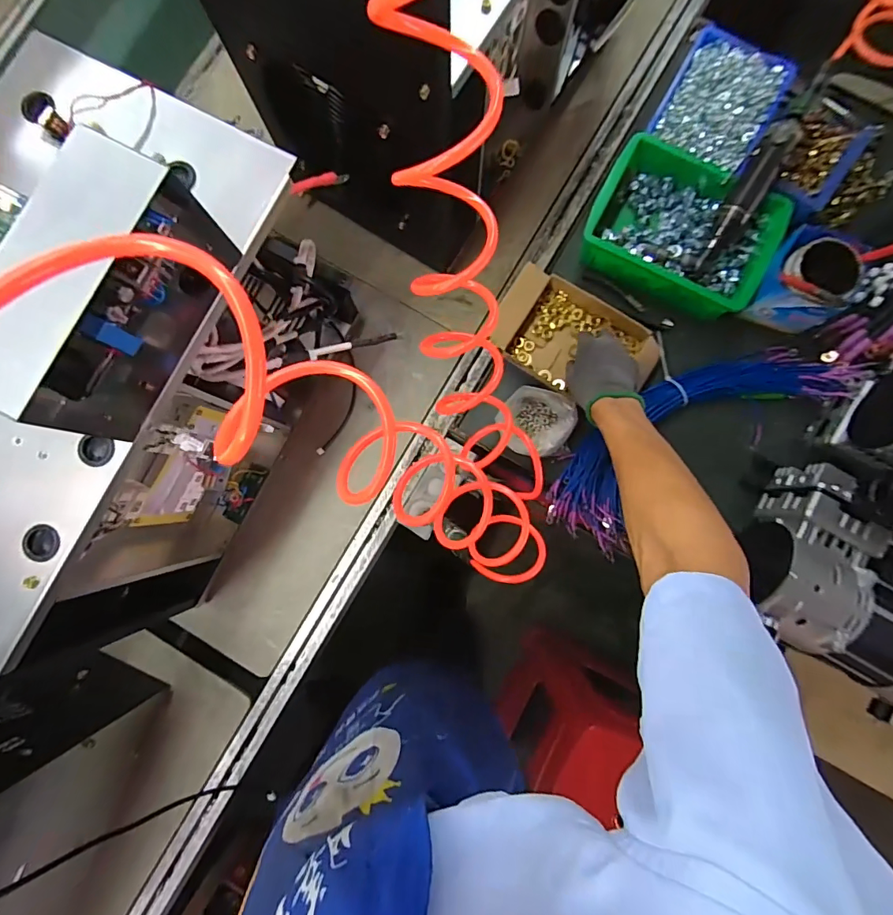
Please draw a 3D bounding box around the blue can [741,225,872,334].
[{"bbox_3d":[0.491,-0.245,0.628,0.107,0.092,0.109,0,86,1],"label":"blue can"}]

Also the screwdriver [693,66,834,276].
[{"bbox_3d":[0.420,-0.381,0.613,0.043,0.035,0.281,29,104,3],"label":"screwdriver"}]

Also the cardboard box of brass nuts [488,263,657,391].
[{"bbox_3d":[0.185,-0.172,0.663,0.225,0.054,0.140,32,88,3],"label":"cardboard box of brass nuts"}]

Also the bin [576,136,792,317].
[{"bbox_3d":[0.338,-0.331,0.679,0.251,0.089,0.189,29,88,3],"label":"bin"}]

